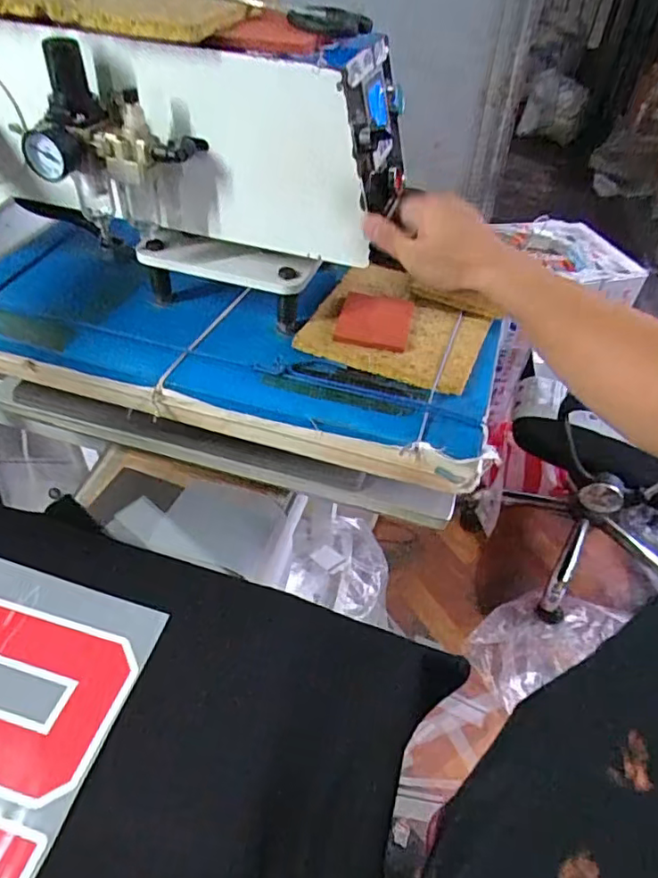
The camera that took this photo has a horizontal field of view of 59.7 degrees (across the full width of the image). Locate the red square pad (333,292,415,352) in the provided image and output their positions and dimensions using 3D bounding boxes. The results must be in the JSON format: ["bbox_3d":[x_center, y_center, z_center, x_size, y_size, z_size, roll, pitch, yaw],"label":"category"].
[{"bbox_3d":[0.051,-0.130,0.637,0.076,0.013,0.091,10,45,6],"label":"red square pad"}]

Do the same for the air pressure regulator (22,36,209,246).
[{"bbox_3d":[-0.190,-0.248,0.515,0.126,0.156,0.089,16,46,12],"label":"air pressure regulator"}]

